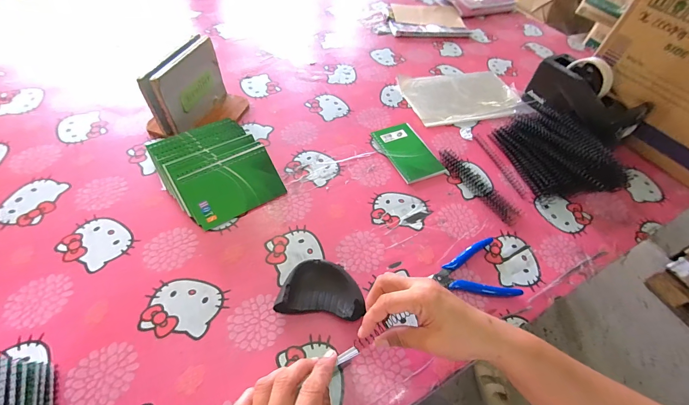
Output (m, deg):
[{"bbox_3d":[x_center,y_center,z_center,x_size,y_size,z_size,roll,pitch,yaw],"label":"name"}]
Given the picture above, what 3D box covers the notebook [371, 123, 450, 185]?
[{"bbox_3d":[0.116,-0.092,0.569,0.087,0.006,0.132,-19,57,-18],"label":"notebook"}]

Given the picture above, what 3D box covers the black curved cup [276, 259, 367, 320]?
[{"bbox_3d":[-0.027,0.108,0.395,0.101,0.028,0.066,7,53,0],"label":"black curved cup"}]

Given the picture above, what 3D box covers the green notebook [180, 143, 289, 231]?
[{"bbox_3d":[-0.160,-0.024,0.467,0.130,0.008,0.080,-28,97,-24],"label":"green notebook"}]

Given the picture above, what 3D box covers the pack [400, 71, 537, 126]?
[{"bbox_3d":[0.263,-0.238,0.689,0.259,0.023,0.175,-9,54,-11],"label":"pack"}]

